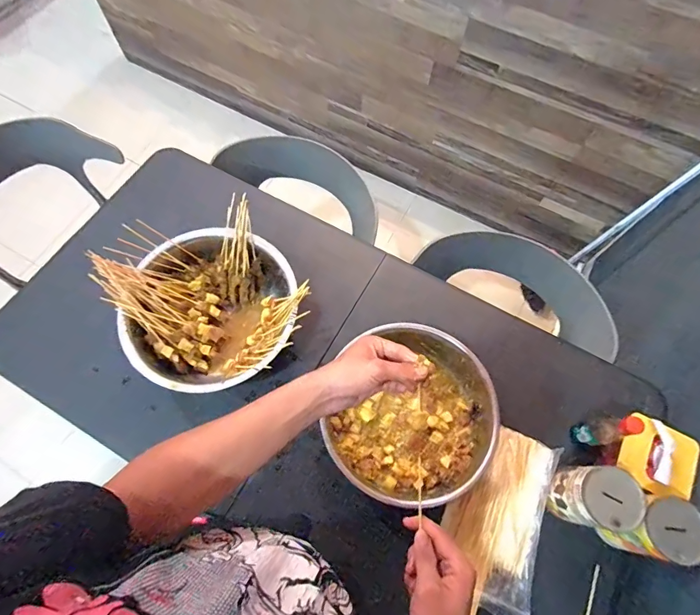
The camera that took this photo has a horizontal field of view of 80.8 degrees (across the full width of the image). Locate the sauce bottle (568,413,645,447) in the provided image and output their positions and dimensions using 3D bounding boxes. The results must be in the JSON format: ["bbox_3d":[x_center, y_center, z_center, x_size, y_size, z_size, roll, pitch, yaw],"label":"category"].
[{"bbox_3d":[0.404,0.193,0.653,0.039,0.141,0.043,-9,68,-5],"label":"sauce bottle"}]

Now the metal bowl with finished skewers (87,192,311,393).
[{"bbox_3d":[-0.242,0.001,0.728,0.286,0.162,0.287,1,68,-1],"label":"metal bowl with finished skewers"}]

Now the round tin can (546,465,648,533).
[{"bbox_3d":[0.362,0.285,0.618,0.076,0.134,0.078,7,68,1],"label":"round tin can"}]

